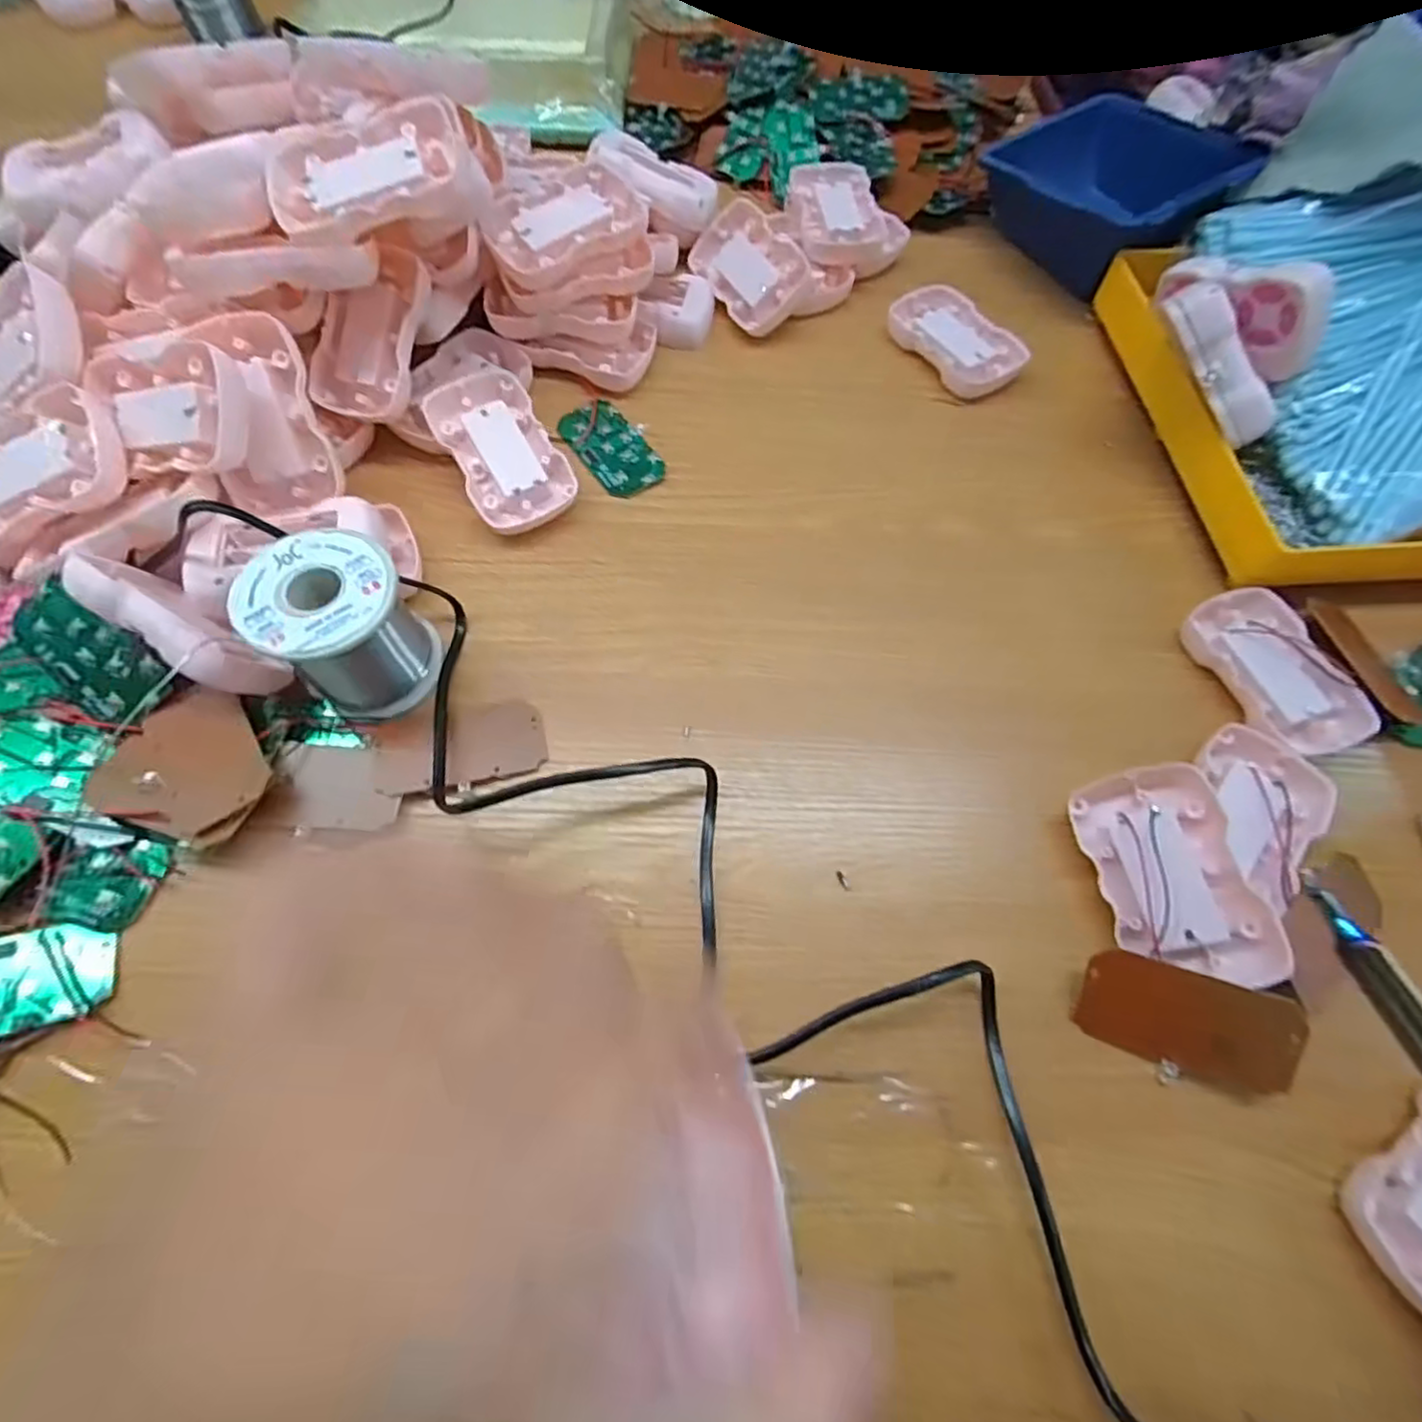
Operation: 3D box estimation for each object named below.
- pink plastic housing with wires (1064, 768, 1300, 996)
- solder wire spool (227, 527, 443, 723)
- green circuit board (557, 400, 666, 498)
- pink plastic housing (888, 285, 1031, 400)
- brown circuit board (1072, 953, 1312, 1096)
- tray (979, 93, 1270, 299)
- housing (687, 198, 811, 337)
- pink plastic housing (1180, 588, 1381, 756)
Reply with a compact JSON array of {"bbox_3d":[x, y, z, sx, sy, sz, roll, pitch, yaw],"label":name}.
[{"bbox_3d":[0.190,0.068,0.275,0.052,0.022,0.086,-16,59,22],"label":"pink plastic housing with wires"},{"bbox_3d":[-0.160,-0.036,0.292,0.063,0.060,0.058,41,71,15],"label":"solder wire spool"},{"bbox_3d":[-0.060,-0.156,0.386,0.037,0.005,0.074,-32,71,-15],"label":"green circuit board"},{"bbox_3d":[0.157,-0.239,0.424,0.055,0.014,0.089,-33,71,-15],"label":"pink plastic housing"},{"bbox_3d":[0.184,0.120,0.255,0.071,0.004,0.039,13,99,19],"label":"brown circuit board"},{"bbox_3d":[0.271,-0.356,0.455,0.121,0.064,0.139,-36,72,-16],"label":"tray"},{"bbox_3d":[0.026,-0.289,0.432,0.055,0.017,0.088,-41,72,16],"label":"housing"},{"bbox_3d":[0.279,-0.019,0.327,0.056,0.017,0.087,-12,67,-7],"label":"pink plastic housing"}]

